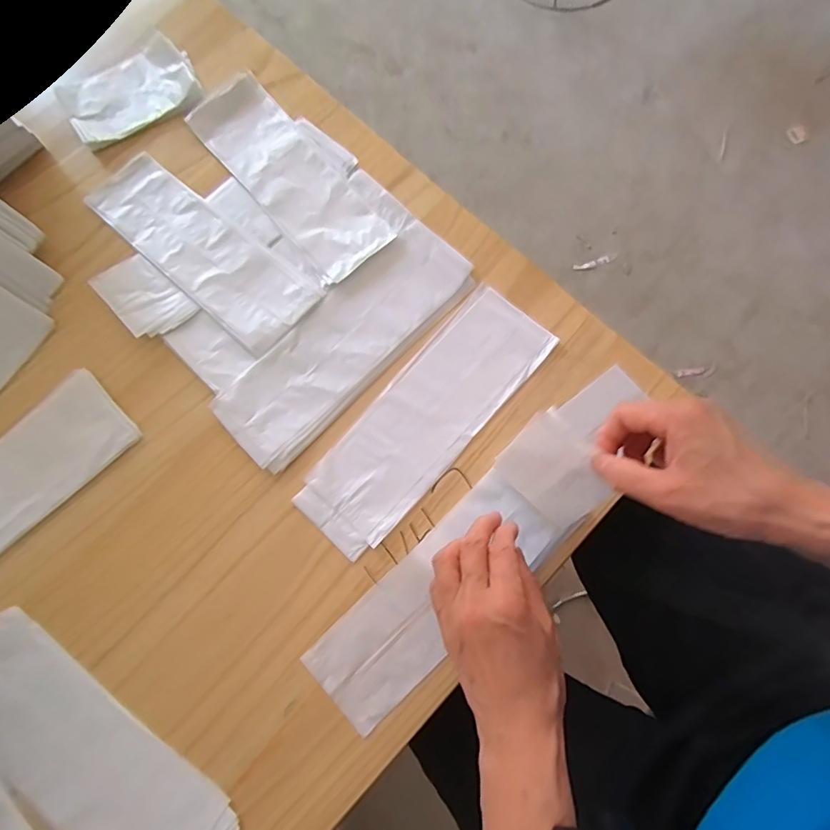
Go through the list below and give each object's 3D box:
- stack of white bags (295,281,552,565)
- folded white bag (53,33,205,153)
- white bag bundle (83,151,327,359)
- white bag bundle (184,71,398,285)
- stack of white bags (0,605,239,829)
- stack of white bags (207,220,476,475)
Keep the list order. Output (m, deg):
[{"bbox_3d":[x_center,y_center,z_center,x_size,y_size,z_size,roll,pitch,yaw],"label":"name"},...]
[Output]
[{"bbox_3d":[0.010,0.000,0.446,0.089,0.005,0.263,42,79,7],"label":"stack of white bags"},{"bbox_3d":[-0.294,-0.336,0.518,0.131,0.014,0.087,-32,80,-8],"label":"folded white bag"},{"bbox_3d":[-0.204,-0.162,0.479,0.246,0.006,0.086,41,79,7],"label":"white bag bundle"},{"bbox_3d":[-0.125,-0.238,0.500,0.082,0.014,0.244,-39,81,-9],"label":"white bag bundle"},{"bbox_3d":[-0.249,0.262,0.376,0.261,0.009,0.089,39,79,7],"label":"stack of white bags"},{"bbox_3d":[-0.061,-0.069,0.458,0.086,0.008,0.260,44,80,8],"label":"stack of white bags"}]

